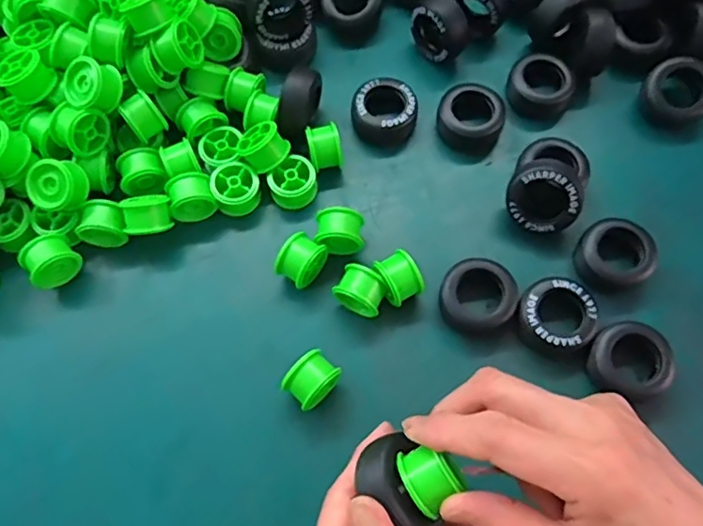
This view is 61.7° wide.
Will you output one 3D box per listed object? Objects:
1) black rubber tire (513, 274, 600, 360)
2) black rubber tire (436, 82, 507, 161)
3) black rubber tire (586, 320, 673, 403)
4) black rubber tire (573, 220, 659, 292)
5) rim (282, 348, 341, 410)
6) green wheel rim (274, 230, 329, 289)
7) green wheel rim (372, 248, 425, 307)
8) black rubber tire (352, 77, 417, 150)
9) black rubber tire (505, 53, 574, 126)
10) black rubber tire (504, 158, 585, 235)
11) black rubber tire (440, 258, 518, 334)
[{"bbox_3d":[0.134,0.037,0.386,0.051,0.027,0.048,-1,69,2],"label":"black rubber tire"},{"bbox_3d":[0.090,-0.110,0.446,0.049,0.020,0.048,22,71,10],"label":"black rubber tire"},{"bbox_3d":[0.177,0.064,0.379,0.052,0.031,0.046,-5,68,0],"label":"black rubber tire"},{"bbox_3d":[0.180,-0.005,0.407,0.048,0.029,0.045,-1,69,2],"label":"black rubber tire"},{"bbox_3d":[-0.024,0.074,0.370,0.027,0.029,0.032,40,75,15],"label":"rim"},{"bbox_3d":[-0.034,0.000,0.401,0.027,0.028,0.033,32,73,13],"label":"green wheel rim"},{"bbox_3d":[0.031,0.013,0.393,0.025,0.036,0.030,-28,70,-9],"label":"green wheel rim"},{"bbox_3d":[0.025,-0.116,0.448,0.044,0.024,0.044,0,71,0],"label":"black rubber tire"},{"bbox_3d":[0.145,-0.135,0.454,0.049,0.020,0.045,28,72,12],"label":"black rubber tire"},{"bbox_3d":[0.133,-0.046,0.405,0.048,0.045,0.024,38,34,1],"label":"black rubber tire"},{"bbox_3d":[0.082,0.024,0.394,0.053,0.026,0.047,-33,71,-11],"label":"black rubber tire"}]

